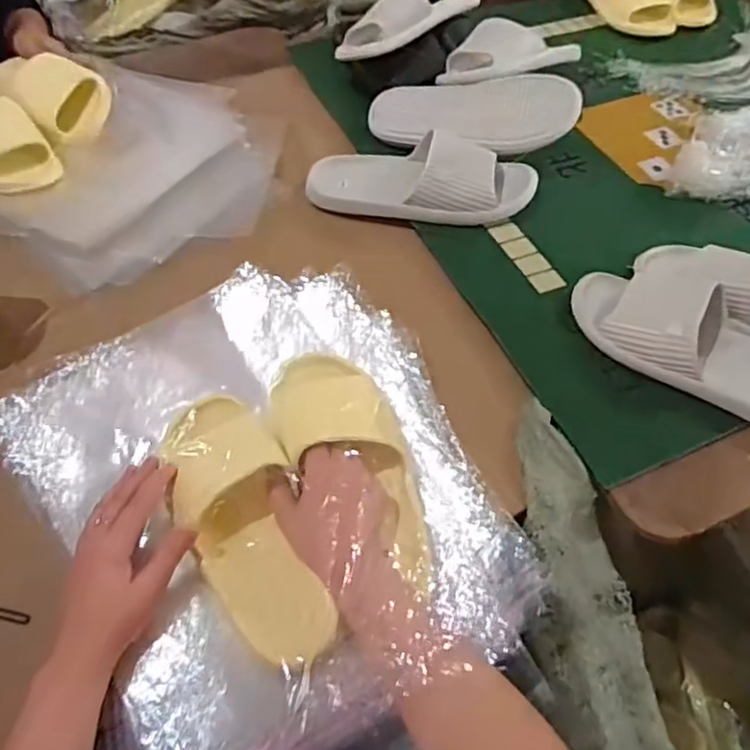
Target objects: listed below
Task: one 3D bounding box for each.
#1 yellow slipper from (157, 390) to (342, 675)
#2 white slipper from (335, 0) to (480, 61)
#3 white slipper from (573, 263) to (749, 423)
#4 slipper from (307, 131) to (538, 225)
[{"bbox_3d":[-0.109,0.114,0.535,0.093,0.057,0.245,-22,63,-16],"label":"yellow slipper"},{"bbox_3d":[0.050,-0.528,0.951,0.231,0.061,0.089,-38,63,-24],"label":"white slipper"},{"bbox_3d":[0.339,-0.034,0.667,0.278,0.065,0.127,35,61,22],"label":"white slipper"},{"bbox_3d":[0.057,-0.249,0.806,0.282,0.078,0.103,4,55,2],"label":"slipper"}]

